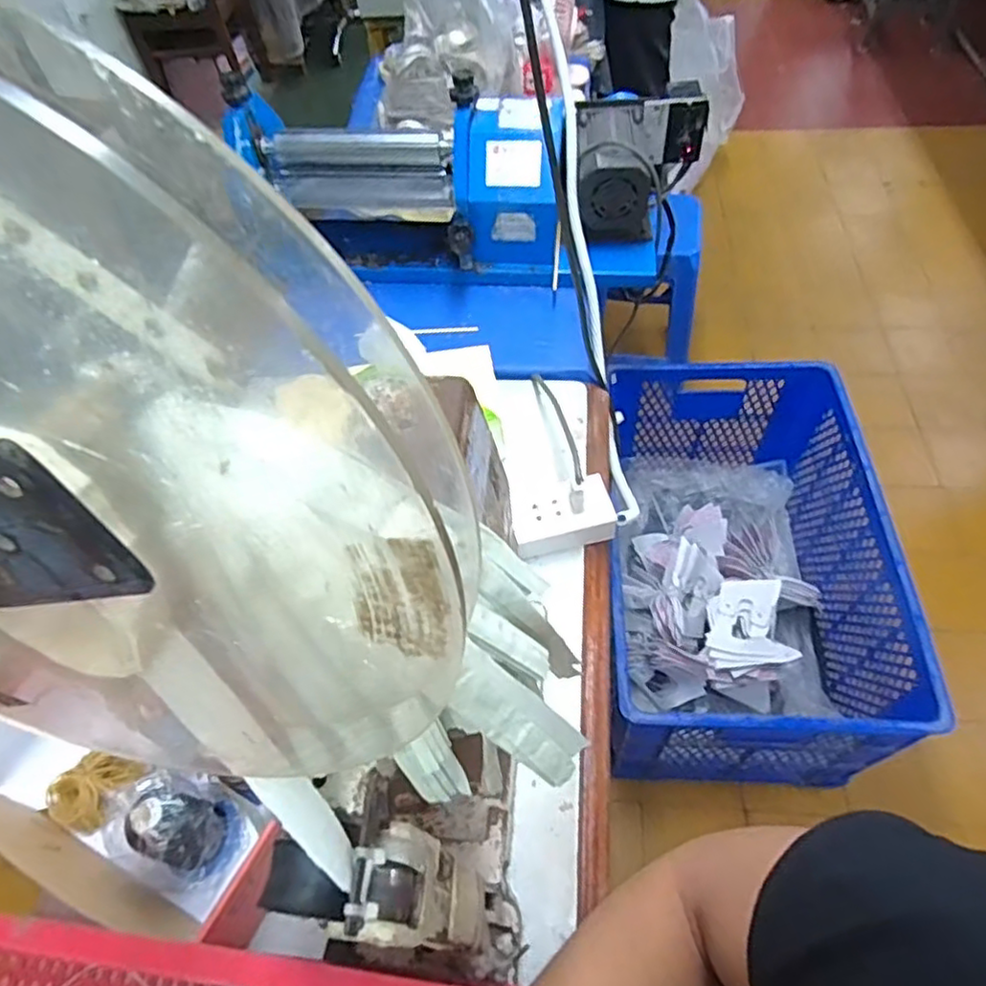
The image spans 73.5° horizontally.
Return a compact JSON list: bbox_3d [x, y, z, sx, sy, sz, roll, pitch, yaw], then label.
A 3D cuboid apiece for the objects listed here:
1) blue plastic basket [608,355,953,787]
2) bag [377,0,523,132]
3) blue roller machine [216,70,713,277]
[{"bbox_3d":[0.473,0.149,1.380,0.486,0.418,0.779,0,56,4],"label":"blue plastic basket"},{"bbox_3d":[-0.098,-0.864,1.238,0.288,0.226,0.249,-1,56,3],"label":"bag"},{"bbox_3d":[-0.028,-0.491,1.038,0.696,0.209,0.261,1,56,4],"label":"blue roller machine"}]

